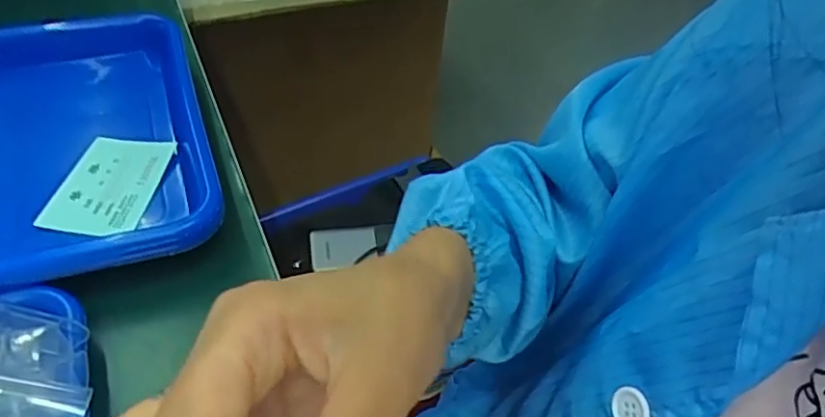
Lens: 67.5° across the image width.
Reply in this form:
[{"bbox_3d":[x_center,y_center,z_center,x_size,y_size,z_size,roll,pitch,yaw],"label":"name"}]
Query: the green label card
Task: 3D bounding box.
[{"bbox_3d":[-0.199,-0.017,0.405,0.064,0.006,0.084,6,48,7],"label":"green label card"}]

